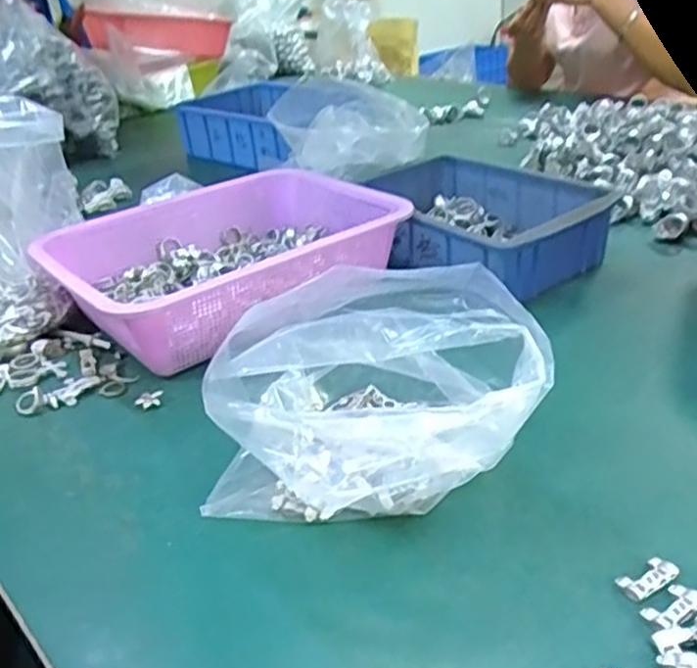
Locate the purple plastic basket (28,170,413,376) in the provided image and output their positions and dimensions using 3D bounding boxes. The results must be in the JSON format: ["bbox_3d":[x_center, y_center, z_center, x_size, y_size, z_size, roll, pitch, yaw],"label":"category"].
[{"bbox_3d":[-0.116,-0.072,0.666,0.312,0.081,0.228,-26,36,-31],"label":"purple plastic basket"}]

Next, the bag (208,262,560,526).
[{"bbox_3d":[0.018,0.030,0.420,0.192,0.125,0.136,4,31,14],"label":"bag"}]

